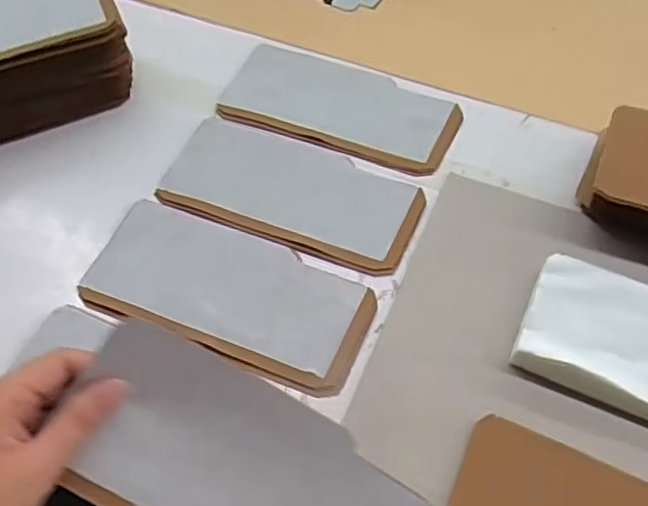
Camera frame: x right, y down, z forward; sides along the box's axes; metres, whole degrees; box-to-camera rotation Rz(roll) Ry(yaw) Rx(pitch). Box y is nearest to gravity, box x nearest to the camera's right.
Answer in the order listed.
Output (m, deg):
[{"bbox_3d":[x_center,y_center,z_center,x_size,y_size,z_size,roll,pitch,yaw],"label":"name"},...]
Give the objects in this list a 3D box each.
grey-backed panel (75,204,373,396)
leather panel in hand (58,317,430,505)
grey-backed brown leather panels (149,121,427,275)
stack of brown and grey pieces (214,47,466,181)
[{"bbox_3d":[-0.077,0.028,0.482,0.229,0.011,0.105,19,61,15],"label":"grey-backed panel"},{"bbox_3d":[-0.039,0.131,0.346,0.217,0.013,0.099,33,80,-9],"label":"leather panel in hand"},{"bbox_3d":[-0.028,-0.054,0.537,0.225,0.010,0.106,20,62,15],"label":"grey-backed brown leather panels"},{"bbox_3d":[0.015,-0.141,0.583,0.221,0.009,0.099,19,61,15],"label":"stack of brown and grey pieces"}]

